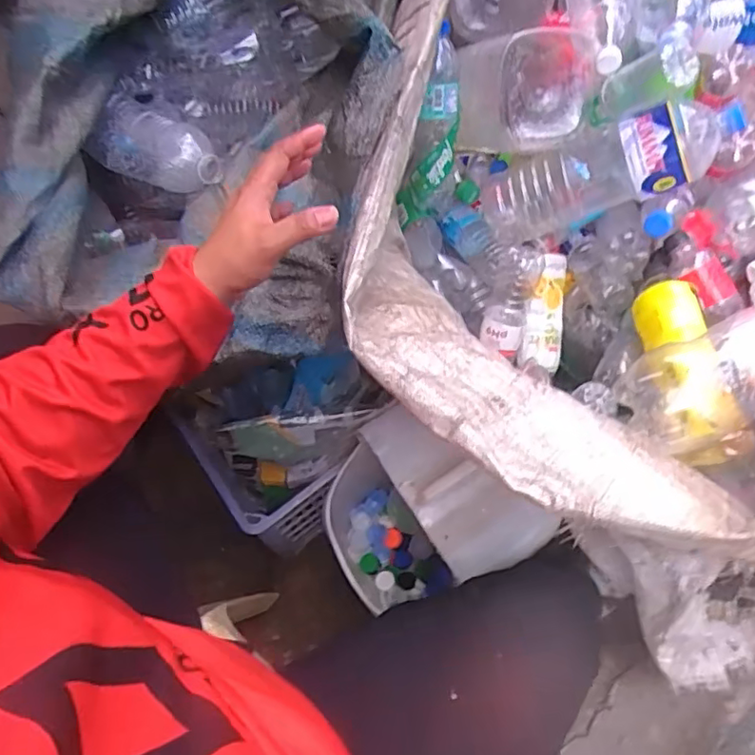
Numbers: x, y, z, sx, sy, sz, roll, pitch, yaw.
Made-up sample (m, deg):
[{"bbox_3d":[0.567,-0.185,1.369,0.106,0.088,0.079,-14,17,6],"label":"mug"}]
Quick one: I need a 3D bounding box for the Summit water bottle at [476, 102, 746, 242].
[{"bbox_3d":[0.289,-0.273,0.787,0.327,0.111,0.079,-14,60,40],"label":"Summit water bottle"}]

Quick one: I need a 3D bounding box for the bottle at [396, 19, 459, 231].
[{"bbox_3d":[0.079,-0.327,0.819,0.072,0.244,0.070,18,42,11],"label":"bottle"}]

